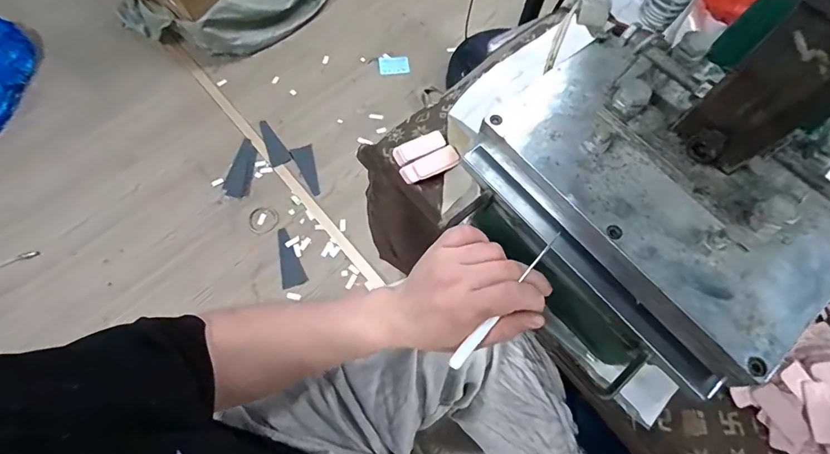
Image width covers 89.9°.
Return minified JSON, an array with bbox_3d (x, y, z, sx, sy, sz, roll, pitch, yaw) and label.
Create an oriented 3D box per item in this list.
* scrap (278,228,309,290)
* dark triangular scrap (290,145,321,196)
[{"bbox_3d":[-0.374,0.092,1.239,0.073,0.008,0.180,-15,80,-7],"label":"scrap"},{"bbox_3d":[-0.343,-0.186,1.339,0.070,0.014,0.191,-21,71,-8],"label":"dark triangular scrap"}]

